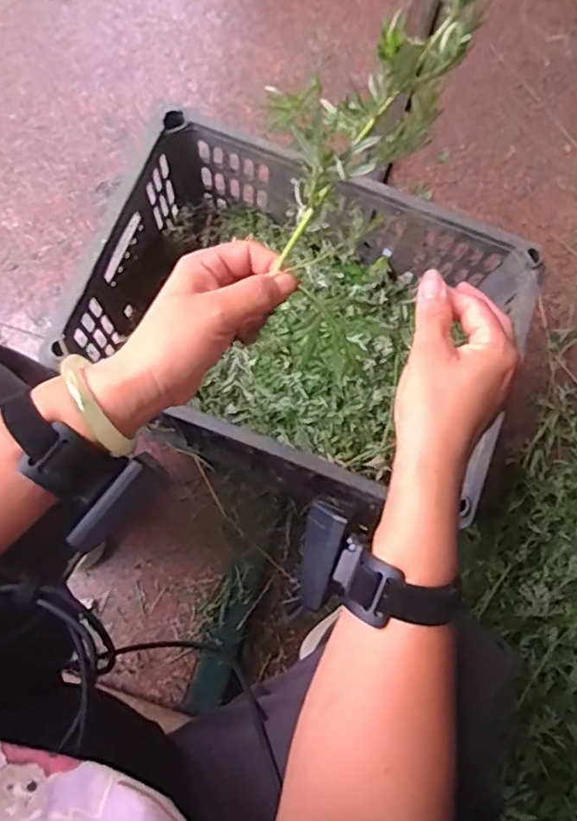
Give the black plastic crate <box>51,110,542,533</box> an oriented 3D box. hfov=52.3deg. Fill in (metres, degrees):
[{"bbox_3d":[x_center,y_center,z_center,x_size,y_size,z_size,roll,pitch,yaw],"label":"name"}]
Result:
[{"bbox_3d":[0.019,-0.076,0.705,0.437,0.241,0.313,23,77,0],"label":"black plastic crate"}]

